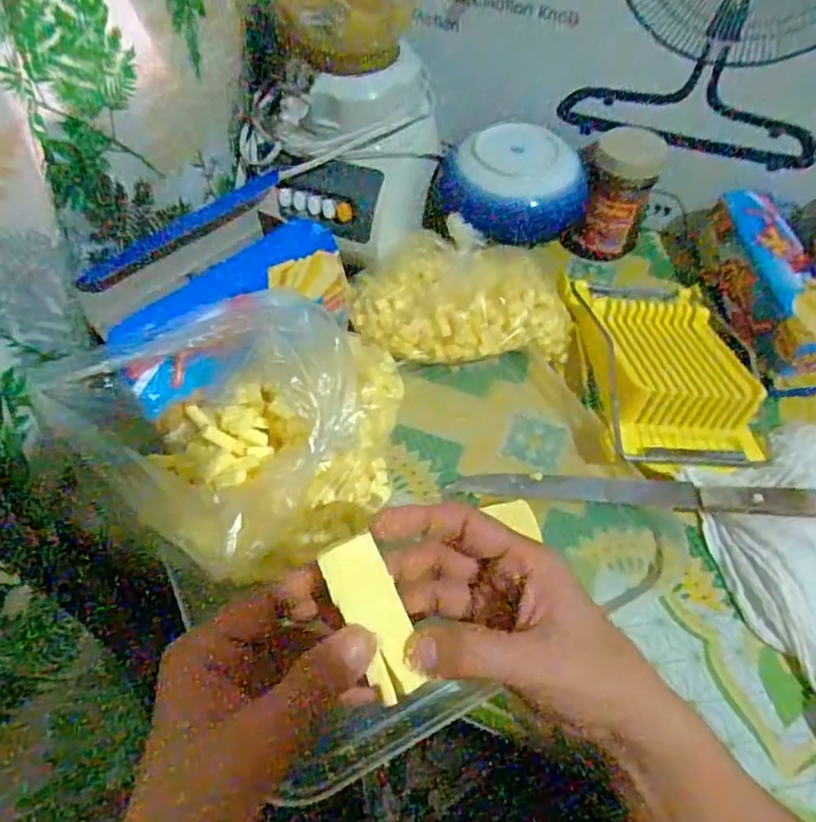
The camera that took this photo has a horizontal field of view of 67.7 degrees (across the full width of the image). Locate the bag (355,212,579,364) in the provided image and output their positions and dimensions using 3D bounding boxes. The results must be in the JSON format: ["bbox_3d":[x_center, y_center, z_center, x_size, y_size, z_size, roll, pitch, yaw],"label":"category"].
[{"bbox_3d":[0.045,-0.090,0.505,0.177,0.067,0.119,-10,55,-10],"label":"bag"}]

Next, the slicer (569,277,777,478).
[{"bbox_3d":[0.200,-0.043,0.482,0.119,0.045,0.196,-3,54,-5],"label":"slicer"}]

